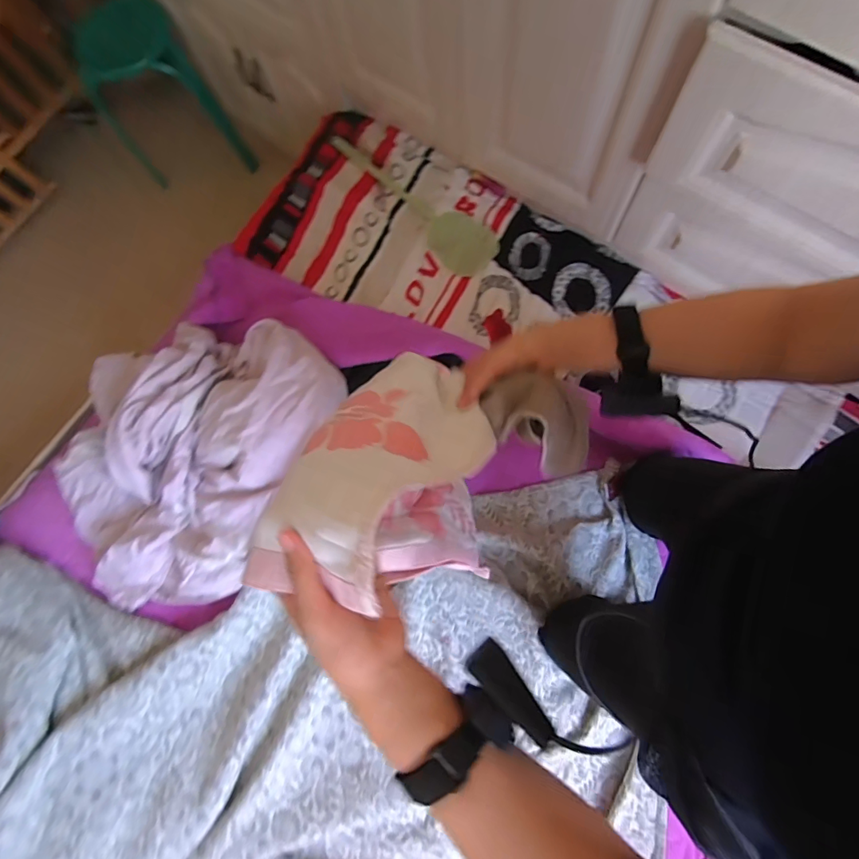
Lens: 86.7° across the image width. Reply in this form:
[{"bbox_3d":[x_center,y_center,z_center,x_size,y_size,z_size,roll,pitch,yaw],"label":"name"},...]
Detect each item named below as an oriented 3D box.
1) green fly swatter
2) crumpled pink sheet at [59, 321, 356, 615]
[{"bbox_3d":[-0.059,-0.503,1.045,0.475,0.025,0.130,35,85,9],"label":"green fly swatter"},{"bbox_3d":[-0.502,0.031,0.892,0.589,0.163,0.603,29,82,11],"label":"crumpled pink sheet"}]

